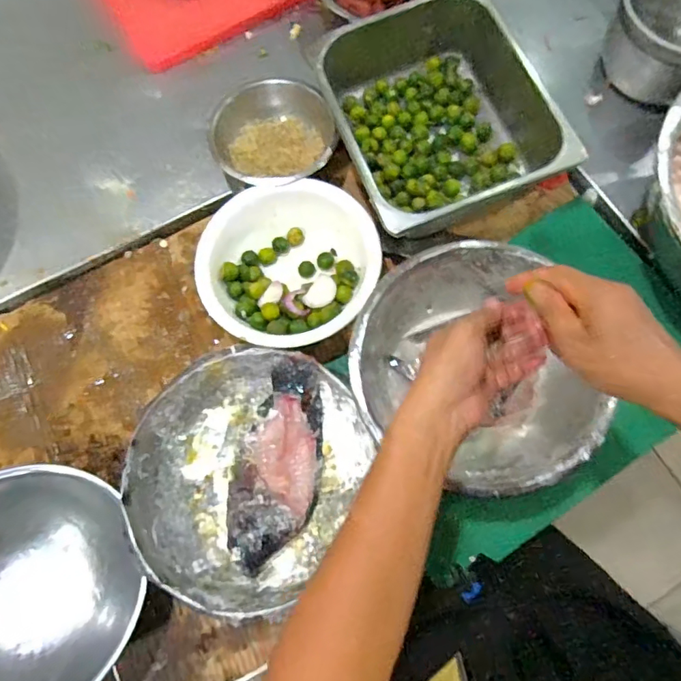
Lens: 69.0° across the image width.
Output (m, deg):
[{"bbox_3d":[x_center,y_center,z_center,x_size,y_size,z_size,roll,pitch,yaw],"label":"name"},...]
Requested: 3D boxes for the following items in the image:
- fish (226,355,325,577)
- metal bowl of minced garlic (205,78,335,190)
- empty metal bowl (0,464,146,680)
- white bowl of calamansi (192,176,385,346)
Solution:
[{"bbox_3d":[-0.074,0.143,0.584,0.105,0.064,0.239,16,74,7],"label":"fish"},{"bbox_3d":[-0.099,-0.284,0.701,0.152,0.085,0.143,-1,73,2],"label":"metal bowl of minced garlic"},{"bbox_3d":[-0.329,0.271,0.526,0.230,0.130,0.220,-1,73,2],"label":"empty metal bowl"},{"bbox_3d":[-0.062,-0.096,0.661,0.219,0.078,0.203,-1,73,2],"label":"white bowl of calamansi"}]

